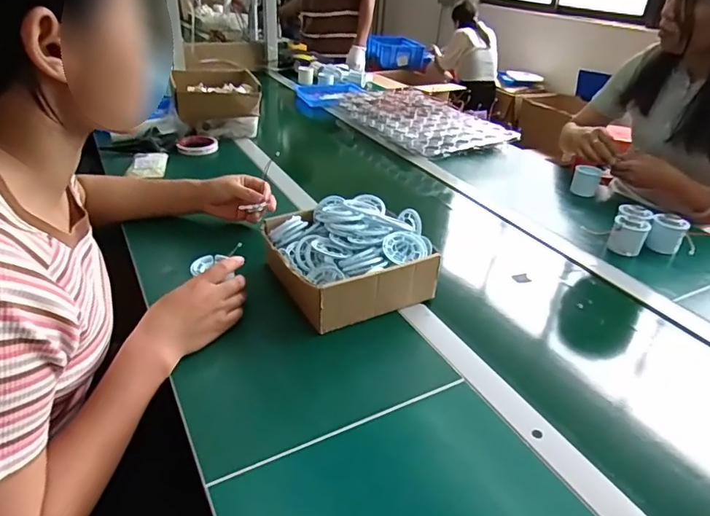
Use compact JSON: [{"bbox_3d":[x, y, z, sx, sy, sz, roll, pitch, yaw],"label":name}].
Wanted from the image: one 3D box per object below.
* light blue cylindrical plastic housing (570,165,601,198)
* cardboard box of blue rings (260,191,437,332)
[{"bbox_3d":[0.508,-0.167,1.103,0.059,0.058,0.045,19,35,24],"label":"light blue cylindrical plastic housing"},{"bbox_3d":[-0.005,-0.005,0.698,0.196,0.086,0.188,-14,35,-27],"label":"cardboard box of blue rings"}]

